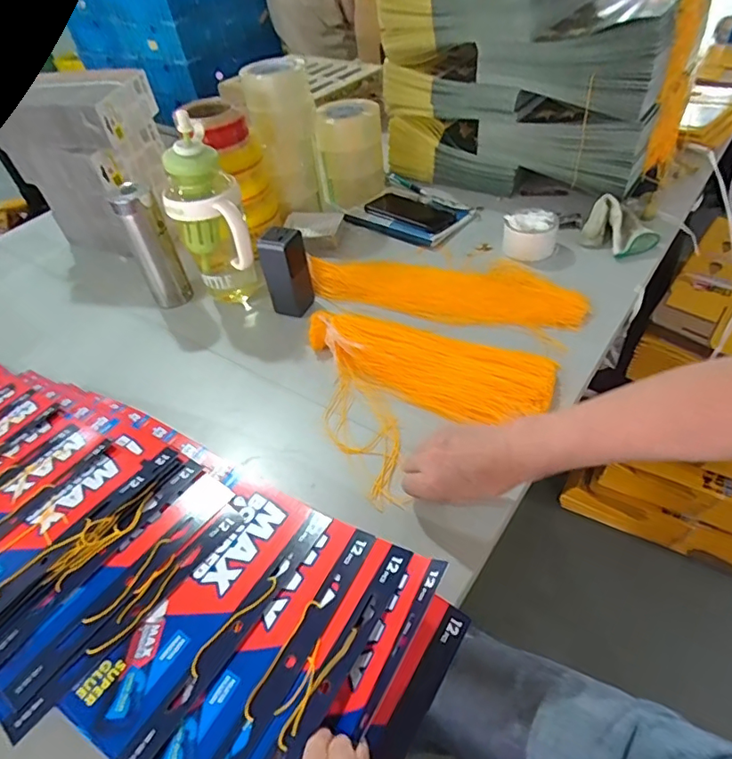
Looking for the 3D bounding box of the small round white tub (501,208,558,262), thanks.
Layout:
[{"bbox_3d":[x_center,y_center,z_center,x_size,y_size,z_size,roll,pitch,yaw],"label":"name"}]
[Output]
[{"bbox_3d":[0.253,-0.225,0.808,0.076,0.055,0.059,19,52,23],"label":"small round white tub"}]

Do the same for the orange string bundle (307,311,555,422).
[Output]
[{"bbox_3d":[0.075,-0.026,0.677,0.326,0.036,0.137,20,53,23],"label":"orange string bundle"}]

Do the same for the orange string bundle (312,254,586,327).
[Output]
[{"bbox_3d":[0.115,-0.146,0.803,0.412,0.012,0.139,7,49,13],"label":"orange string bundle"}]

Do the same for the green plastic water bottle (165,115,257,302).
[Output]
[{"bbox_3d":[-0.220,-0.213,0.751,0.097,0.245,0.105,-17,48,-9],"label":"green plastic water bottle"}]

